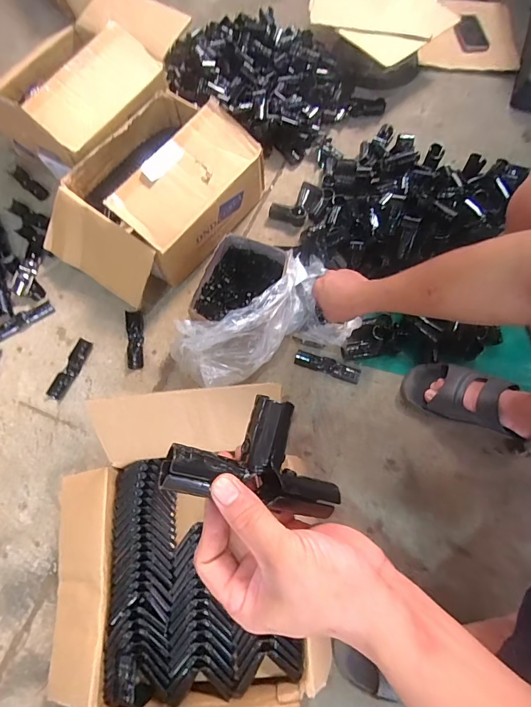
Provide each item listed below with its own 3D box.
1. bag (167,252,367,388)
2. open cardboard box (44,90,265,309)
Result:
[{"bbox_3d":[0.000,-0.055,0.732,0.333,0.100,0.188,-30,72,-13],"label":"bag"},{"bbox_3d":[-0.231,-0.333,0.829,0.309,0.170,0.415,32,74,12],"label":"open cardboard box"}]

